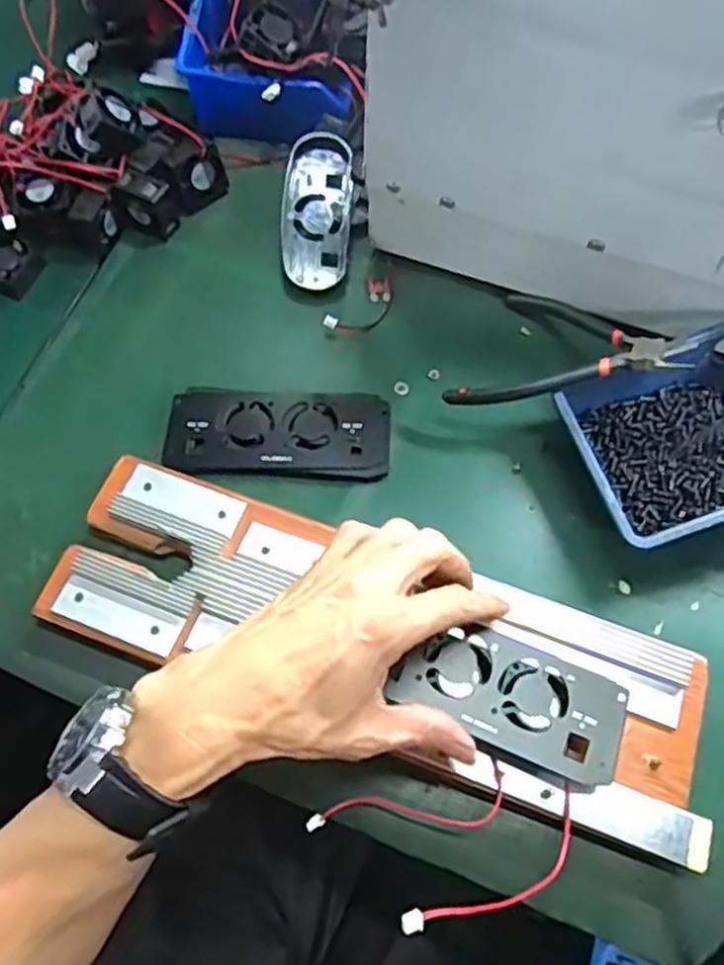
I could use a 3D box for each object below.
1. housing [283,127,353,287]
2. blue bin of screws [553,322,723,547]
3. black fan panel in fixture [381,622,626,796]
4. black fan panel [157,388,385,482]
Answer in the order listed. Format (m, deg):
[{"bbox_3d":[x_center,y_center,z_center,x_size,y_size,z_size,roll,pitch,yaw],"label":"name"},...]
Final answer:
[{"bbox_3d":[-0.034,-0.203,0.569,0.048,0.014,0.112,5,90,1],"label":"housing"},{"bbox_3d":[0.203,-0.025,0.477,0.136,0.051,0.119,-17,67,-8],"label":"blue bin of screws"},{"bbox_3d":[0.080,0.116,0.408,0.115,0.019,0.058,22,67,9],"label":"black fan panel in fixture"},{"bbox_3d":[-0.055,-0.031,0.509,0.146,0.016,0.062,2,65,0],"label":"black fan panel"}]

